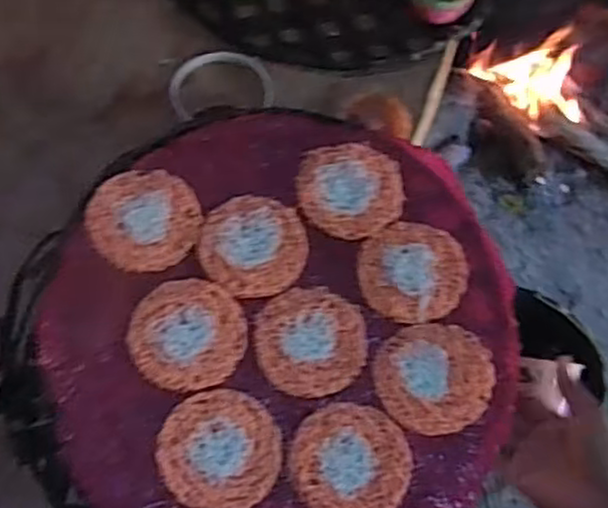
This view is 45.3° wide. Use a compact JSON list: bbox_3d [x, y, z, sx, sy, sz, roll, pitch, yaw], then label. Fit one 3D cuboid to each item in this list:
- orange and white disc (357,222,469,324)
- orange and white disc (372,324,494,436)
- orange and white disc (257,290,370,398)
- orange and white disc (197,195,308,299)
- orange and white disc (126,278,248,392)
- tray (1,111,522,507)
[{"bbox_3d":[0.084,0.012,0.554,0.080,0.013,0.078,2,62,-3],"label":"orange and white disc"},{"bbox_3d":[0.093,0.088,0.521,0.081,0.009,0.077,2,62,-3],"label":"orange and white disc"},{"bbox_3d":[0.005,0.063,0.532,0.078,0.010,0.079,-1,62,-5],"label":"orange and white disc"},{"bbox_3d":[-0.039,-0.006,0.555,0.077,0.013,0.079,2,62,-3],"label":"orange and white disc"},{"bbox_3d":[-0.082,0.056,0.520,0.078,0.010,0.078,2,62,-3],"label":"orange and white disc"},{"bbox_3d":[-0.030,0.055,0.536,0.354,0.056,0.339,2,62,-3],"label":"tray"}]

